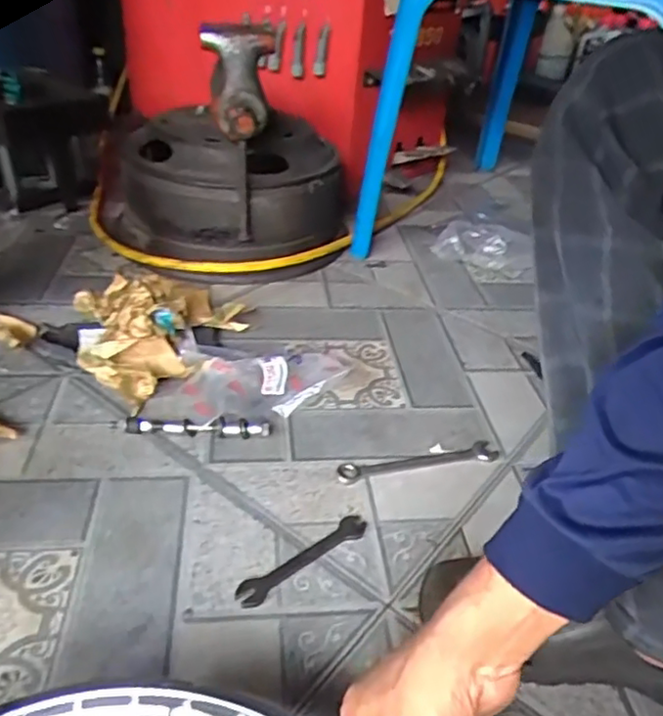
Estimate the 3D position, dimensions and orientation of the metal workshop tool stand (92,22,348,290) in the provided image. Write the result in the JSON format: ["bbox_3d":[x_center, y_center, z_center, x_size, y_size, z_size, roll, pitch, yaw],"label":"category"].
[{"bbox_3d":[-0.189,-0.373,1.089,0.418,0.347,0.394,-9,37,-19],"label":"metal workshop tool stand"}]

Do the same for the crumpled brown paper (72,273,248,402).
[{"bbox_3d":[-0.233,-0.033,0.824,0.229,0.077,0.190,-1,35,-8],"label":"crumpled brown paper"}]

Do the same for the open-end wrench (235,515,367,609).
[{"bbox_3d":[-0.026,0.189,0.595,0.147,0.005,0.027,-23,43,-34],"label":"open-end wrench"}]

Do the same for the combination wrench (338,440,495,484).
[{"bbox_3d":[0.099,0.117,0.711,0.192,0.007,0.029,-7,36,-17],"label":"combination wrench"}]

